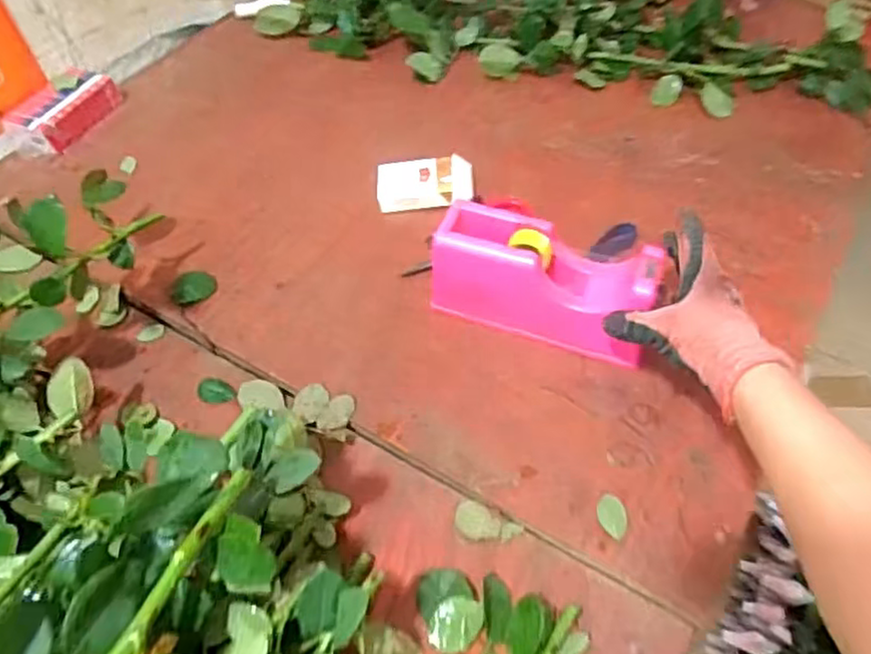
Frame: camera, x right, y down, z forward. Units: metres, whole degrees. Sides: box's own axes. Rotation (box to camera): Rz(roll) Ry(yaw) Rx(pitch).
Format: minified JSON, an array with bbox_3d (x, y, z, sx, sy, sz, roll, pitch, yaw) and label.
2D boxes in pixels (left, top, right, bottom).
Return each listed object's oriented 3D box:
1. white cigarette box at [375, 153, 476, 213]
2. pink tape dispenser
[{"bbox_3d":[-0.011,-0.155,0.745,0.103,0.026,0.063,-4,51,0],"label":"white cigarette box"},{"bbox_3d":[0.095,-0.038,0.614,0.192,0.092,0.065,17,54,16],"label":"pink tape dispenser"}]

